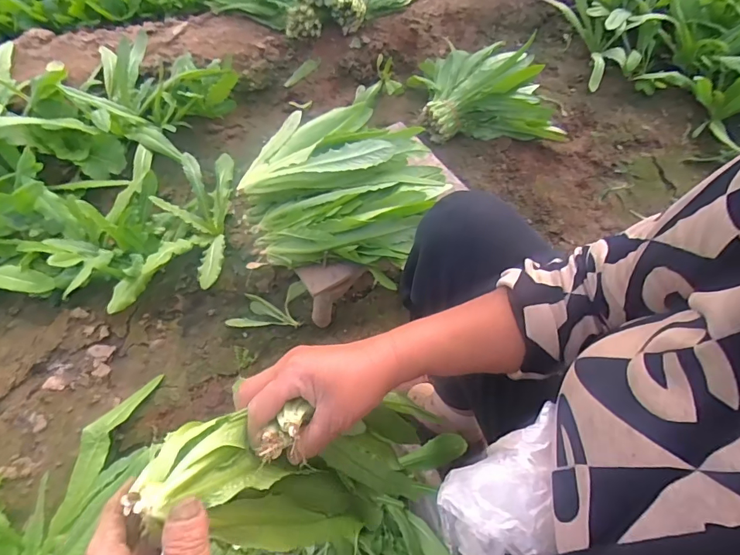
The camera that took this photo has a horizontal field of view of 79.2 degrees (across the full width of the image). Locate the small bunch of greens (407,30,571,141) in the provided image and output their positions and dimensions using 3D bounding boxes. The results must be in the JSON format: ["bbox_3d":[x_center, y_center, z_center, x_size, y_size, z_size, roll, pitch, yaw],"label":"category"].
[{"bbox_3d":[0.300,-0.489,1.136,0.351,0.135,0.297,-2,57,-1],"label":"small bunch of greens"}]

